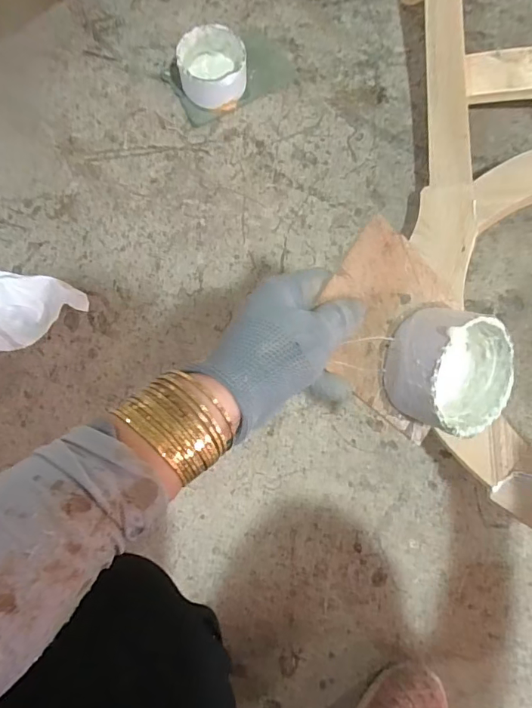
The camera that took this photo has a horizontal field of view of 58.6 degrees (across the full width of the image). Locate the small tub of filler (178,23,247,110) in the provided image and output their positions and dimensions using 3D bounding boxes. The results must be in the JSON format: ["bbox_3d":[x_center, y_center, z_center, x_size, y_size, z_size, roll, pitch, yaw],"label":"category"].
[{"bbox_3d":[-0.066,-0.359,0.600,0.081,0.049,0.090,-6,77,-2],"label":"small tub of filler"}]

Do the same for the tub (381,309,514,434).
[{"bbox_3d":[0.132,0.011,0.344,0.087,0.050,0.084,-4,101,-29],"label":"tub"}]

